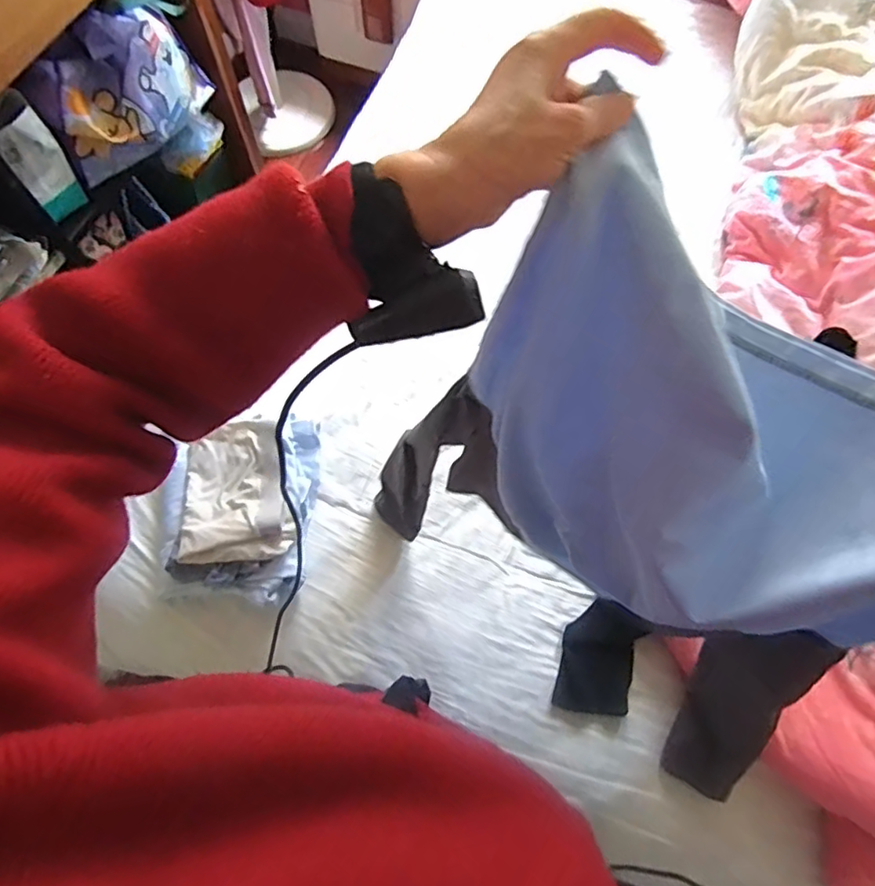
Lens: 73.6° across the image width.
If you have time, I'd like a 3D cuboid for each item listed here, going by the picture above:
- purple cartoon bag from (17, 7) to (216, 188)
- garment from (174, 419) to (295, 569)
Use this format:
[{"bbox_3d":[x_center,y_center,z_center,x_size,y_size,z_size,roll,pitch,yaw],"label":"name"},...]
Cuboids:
[{"bbox_3d":[-0.651,-0.771,1.264,0.116,0.263,0.401,35,71,13],"label":"purple cartoon bag"},{"bbox_3d":[-0.289,0.068,0.834,0.150,0.034,0.213,-11,68,-5],"label":"garment"}]

